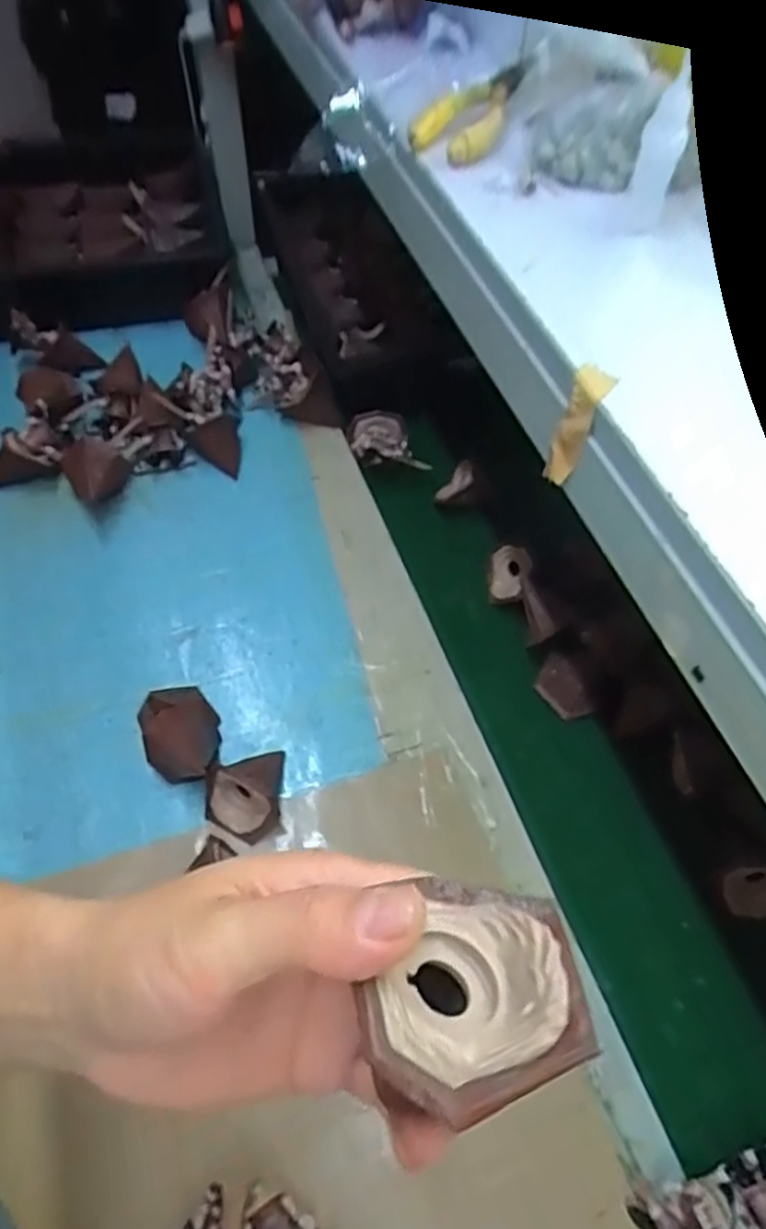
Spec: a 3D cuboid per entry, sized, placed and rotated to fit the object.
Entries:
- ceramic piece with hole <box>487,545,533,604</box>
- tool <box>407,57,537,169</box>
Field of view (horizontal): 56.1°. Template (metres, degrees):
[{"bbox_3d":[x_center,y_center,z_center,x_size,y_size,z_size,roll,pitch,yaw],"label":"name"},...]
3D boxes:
[{"bbox_3d":[0.122,-0.038,0.703,0.038,0.033,0.050,15,58,8],"label":"ceramic piece with hole"},{"bbox_3d":[0.064,-0.321,0.455,0.043,0.016,0.114,29,62,17],"label":"tool"}]

